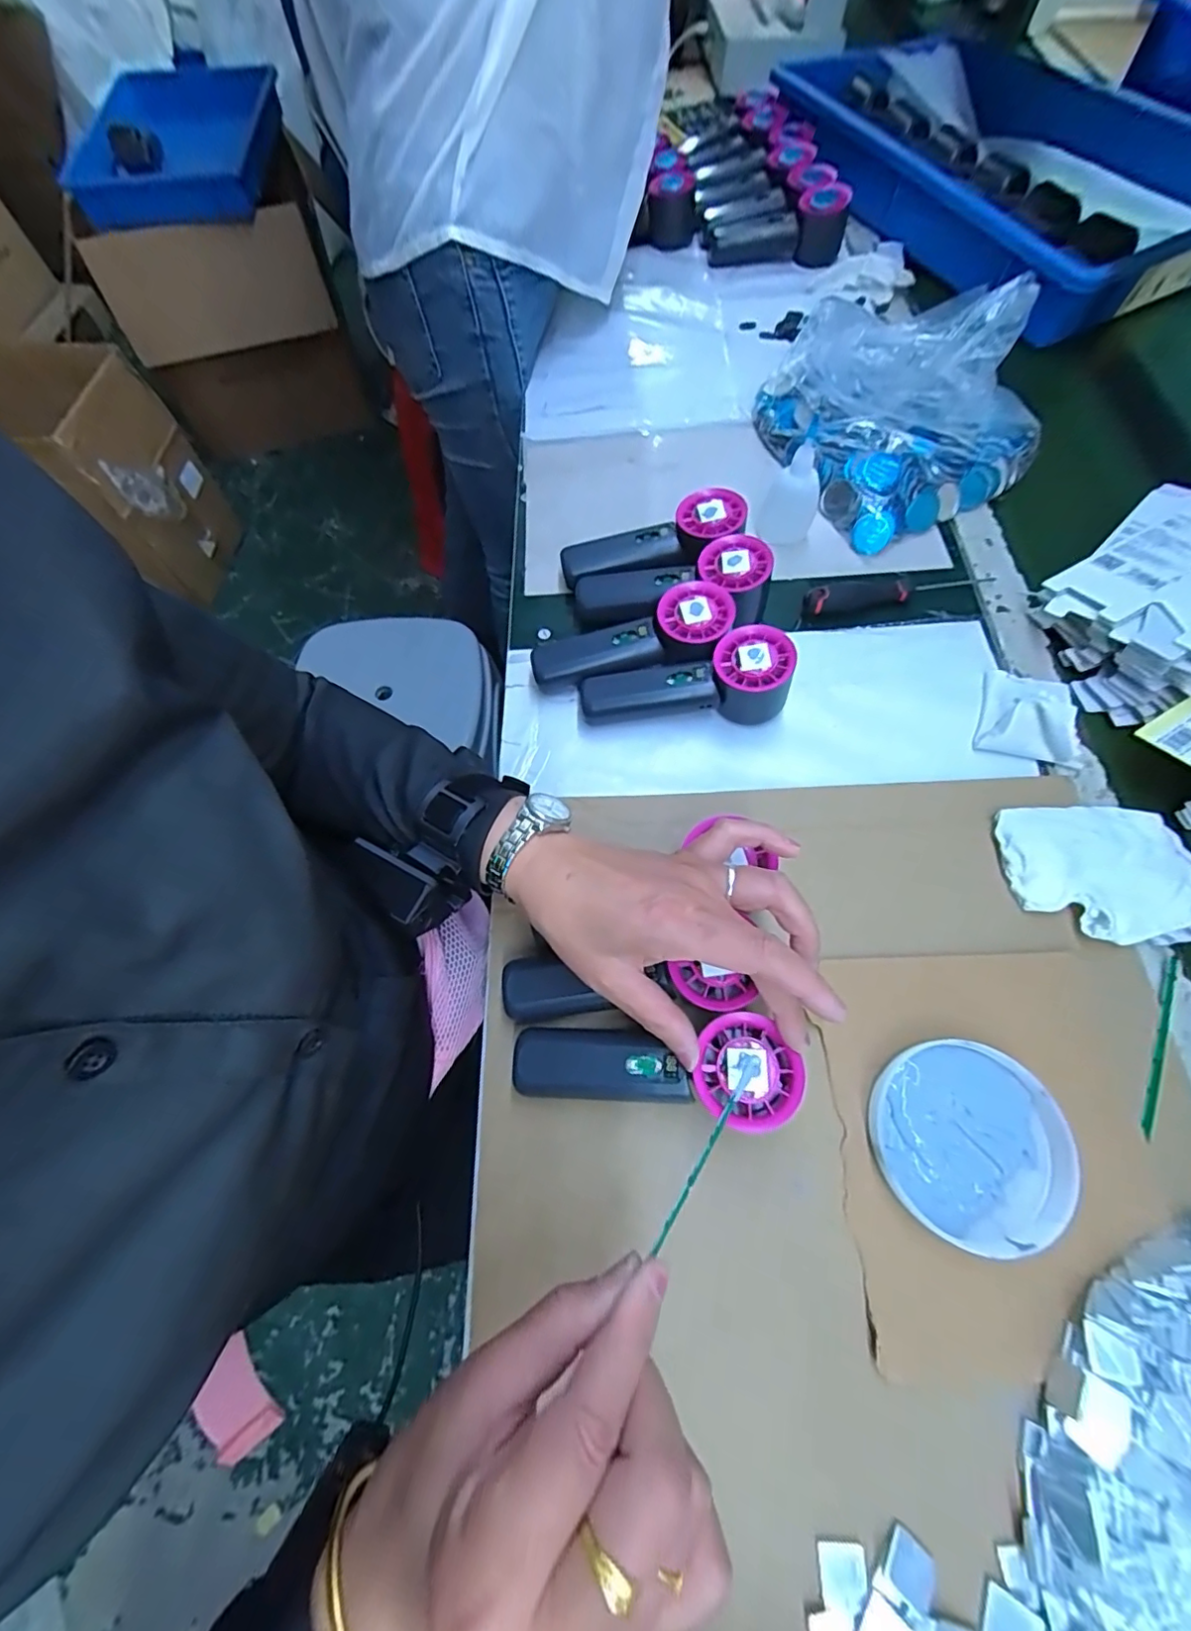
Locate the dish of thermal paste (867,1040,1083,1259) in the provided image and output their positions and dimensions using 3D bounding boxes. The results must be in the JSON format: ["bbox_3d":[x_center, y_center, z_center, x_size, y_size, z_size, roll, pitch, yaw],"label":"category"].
[{"bbox_3d":[0.211,0.182,0.314,0.106,0.017,0.097,16,68,10],"label":"dish of thermal paste"}]

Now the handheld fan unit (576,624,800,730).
[{"bbox_3d":[0.066,-0.102,0.426,0.150,0.054,0.054,3,66,5],"label":"handheld fan unit"}]

